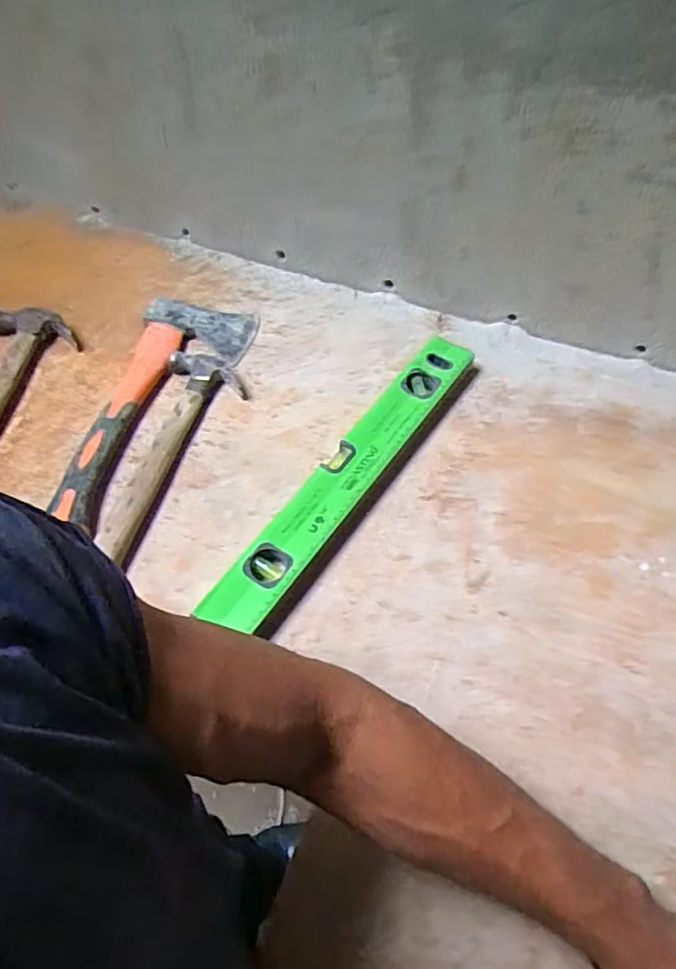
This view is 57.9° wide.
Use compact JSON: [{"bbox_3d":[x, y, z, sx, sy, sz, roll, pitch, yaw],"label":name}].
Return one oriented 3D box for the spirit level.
[{"bbox_3d":[0.017,-0.016,0.665,0.062,0.031,0.427,29,60,20],"label":"spirit level"}]

